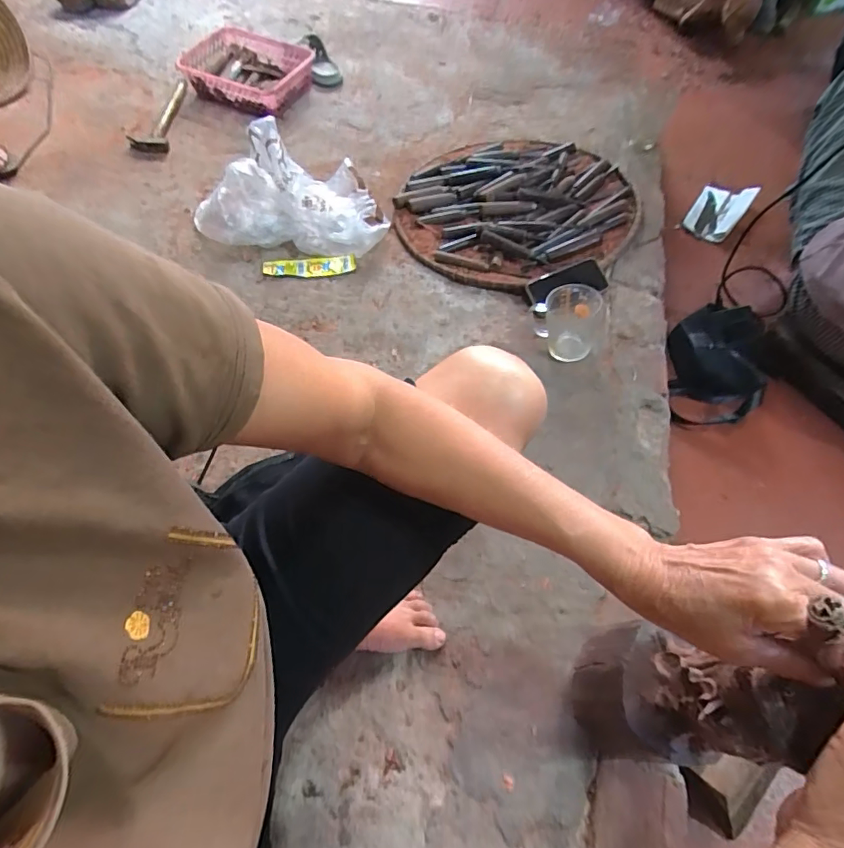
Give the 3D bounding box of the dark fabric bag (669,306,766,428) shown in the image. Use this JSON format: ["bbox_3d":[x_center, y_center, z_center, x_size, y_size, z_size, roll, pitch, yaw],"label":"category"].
[{"bbox_3d":[0.527,-0.108,0.914,0.171,0.072,0.243,1,72,31],"label":"dark fabric bag"}]

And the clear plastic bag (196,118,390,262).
[{"bbox_3d":[-0.257,-0.474,0.999,0.349,0.154,0.225,-5,60,-5],"label":"clear plastic bag"}]

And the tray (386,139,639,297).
[{"bbox_3d":[0.202,-0.472,1.068,0.490,0.078,0.469,30,63,15],"label":"tray"}]

